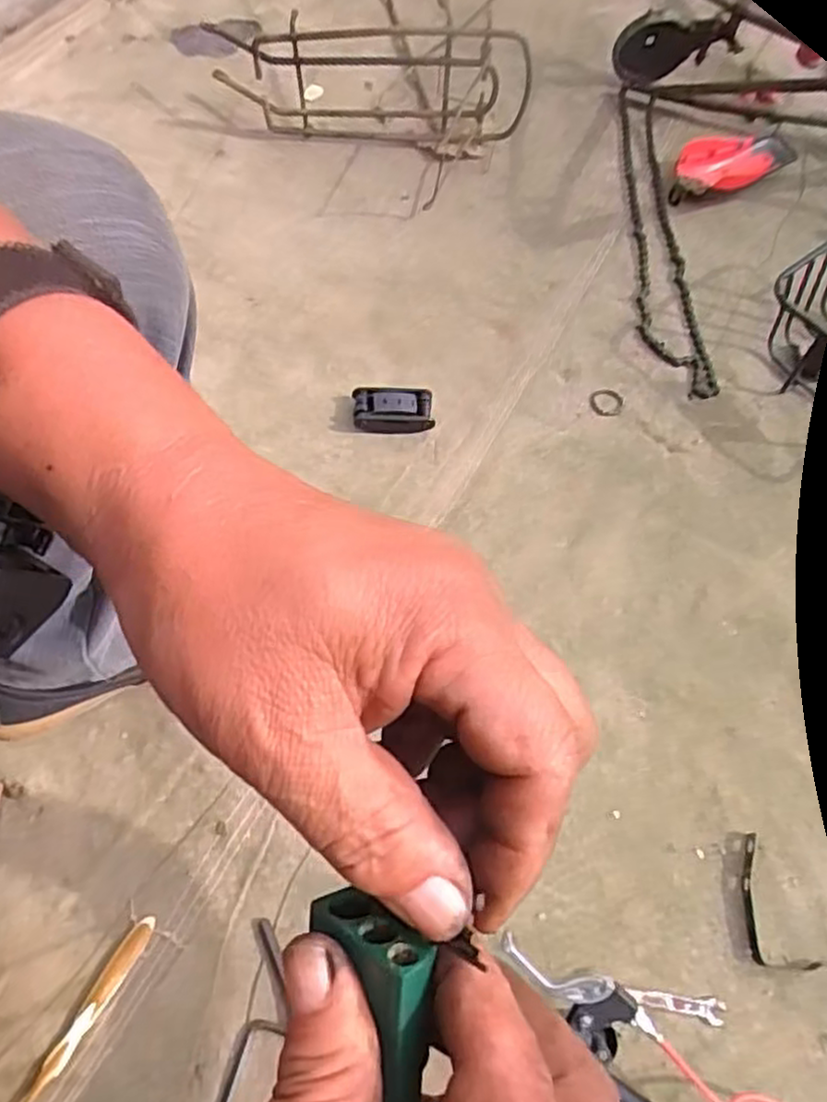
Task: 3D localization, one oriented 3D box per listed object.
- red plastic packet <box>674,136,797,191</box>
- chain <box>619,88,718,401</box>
[{"bbox_3d":[0.401,-0.484,0.911,0.156,0.019,0.071,-6,67,-6],"label":"red plastic packet"},{"bbox_3d":[0.285,-0.387,0.891,0.073,0.025,0.472,-3,67,-4],"label":"chain"}]

